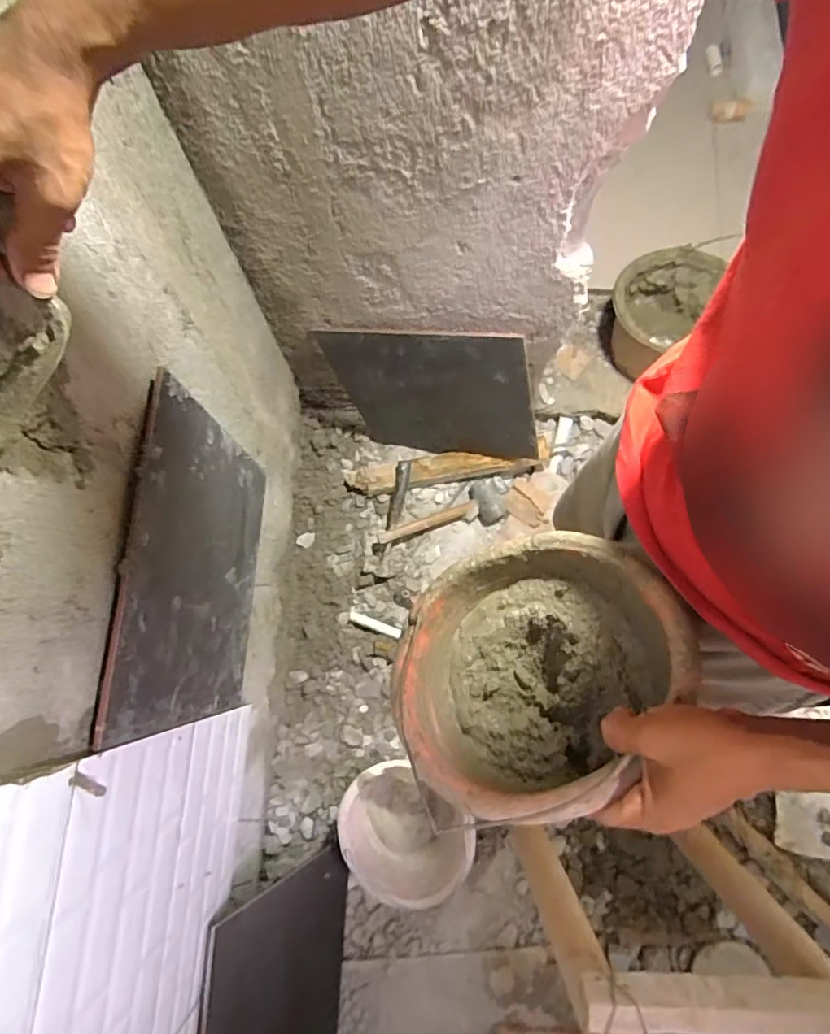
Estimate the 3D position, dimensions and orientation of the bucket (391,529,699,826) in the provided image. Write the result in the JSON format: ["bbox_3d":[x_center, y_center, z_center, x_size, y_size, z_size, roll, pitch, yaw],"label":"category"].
[{"bbox_3d":[0.130,0.169,0.529,0.252,0.180,0.247,-27,41,7],"label":"bucket"}]

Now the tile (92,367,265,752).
[{"bbox_3d":[-0.282,0.070,0.753,0.013,0.379,0.386,3,78,3],"label":"tile"}]

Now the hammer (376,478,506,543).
[{"bbox_3d":[0.071,-0.015,1.318,0.334,0.054,0.105,-14,77,-2],"label":"hammer"}]

